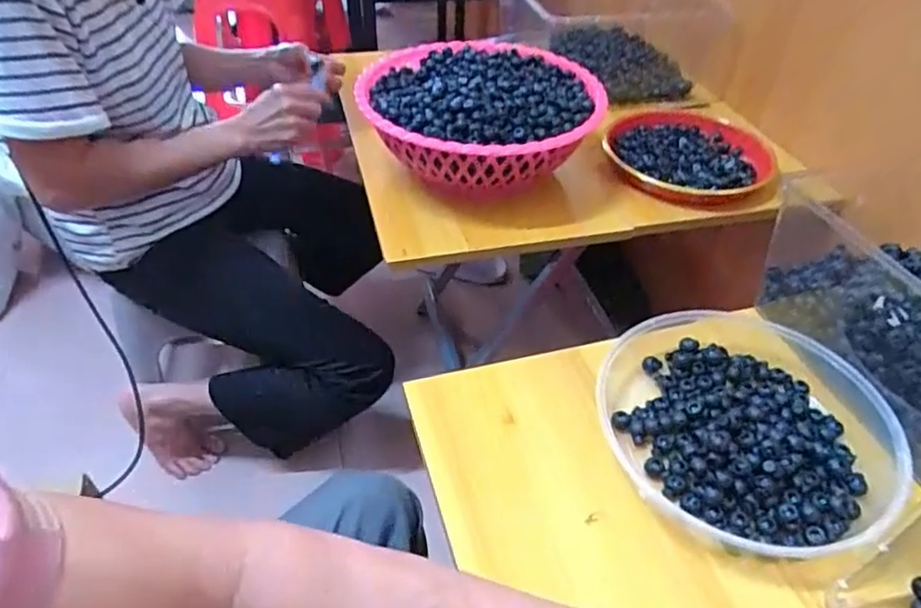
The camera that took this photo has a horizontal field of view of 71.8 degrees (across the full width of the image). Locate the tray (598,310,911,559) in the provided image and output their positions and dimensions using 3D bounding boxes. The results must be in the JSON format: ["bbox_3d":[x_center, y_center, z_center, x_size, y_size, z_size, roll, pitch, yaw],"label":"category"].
[{"bbox_3d":[0.228,0.089,0.513,0.218,0.048,0.217,0,42,0],"label":"tray"}]

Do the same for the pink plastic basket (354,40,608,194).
[{"bbox_3d":[0.024,-0.234,0.809,0.284,0.103,0.286,4,42,3],"label":"pink plastic basket"}]

